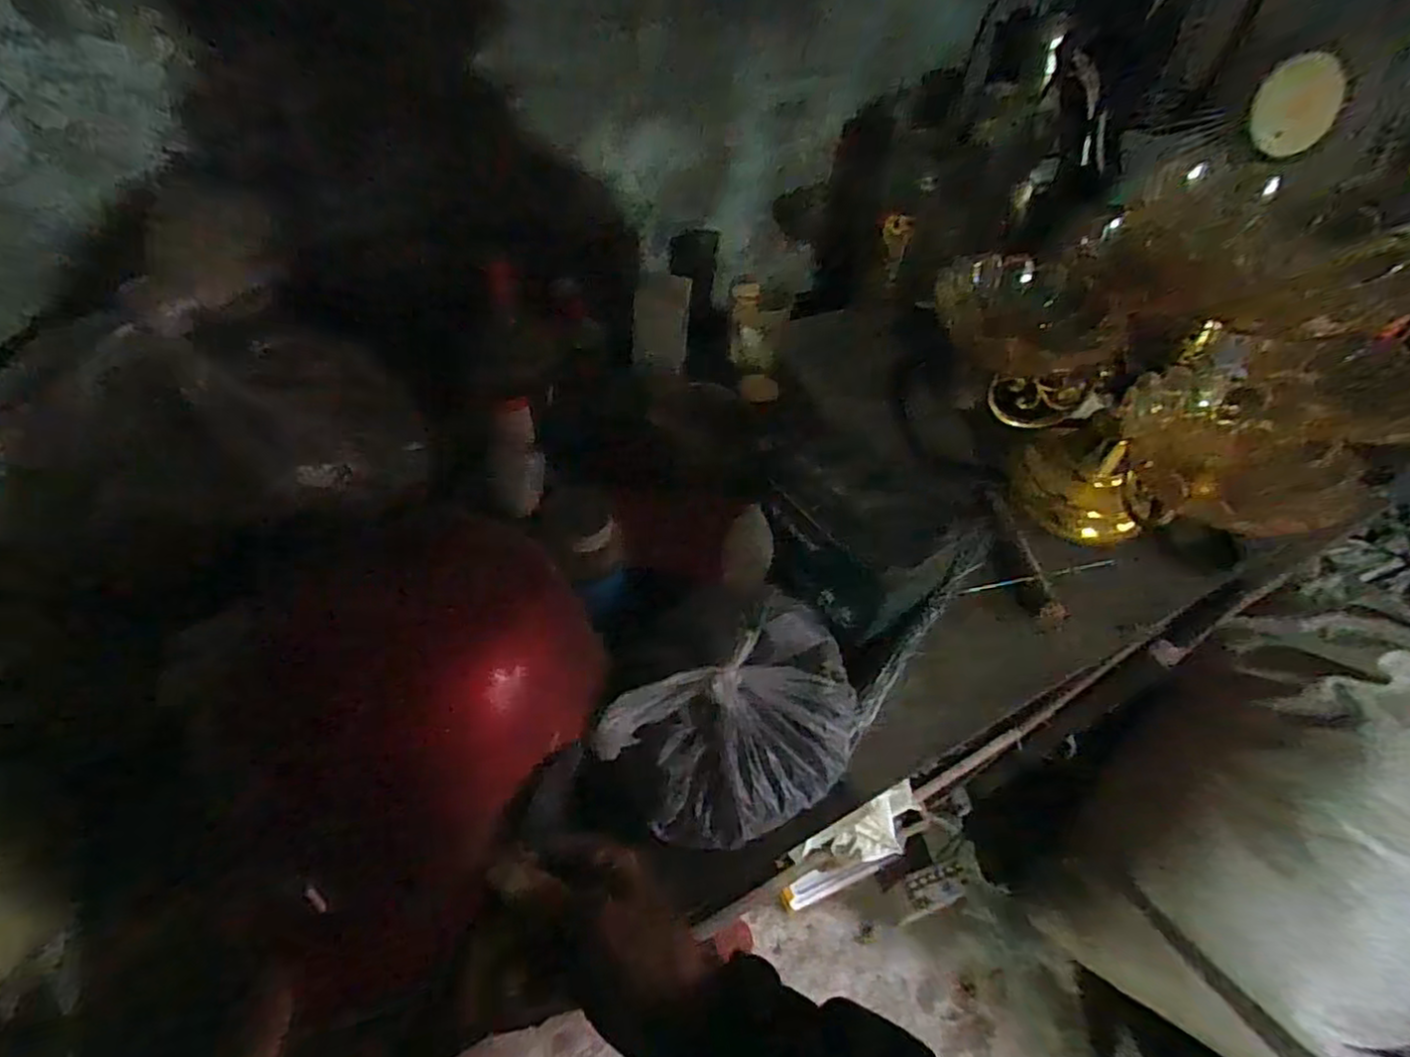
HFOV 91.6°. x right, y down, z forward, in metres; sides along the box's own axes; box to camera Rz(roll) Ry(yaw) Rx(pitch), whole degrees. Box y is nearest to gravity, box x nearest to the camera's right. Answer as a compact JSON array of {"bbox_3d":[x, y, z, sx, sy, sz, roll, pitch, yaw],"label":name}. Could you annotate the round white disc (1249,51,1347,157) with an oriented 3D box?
[{"bbox_3d":[0.610,-0.438,0.710,0.017,0.110,0.073,17,-2,-37],"label":"round white disc"}]

